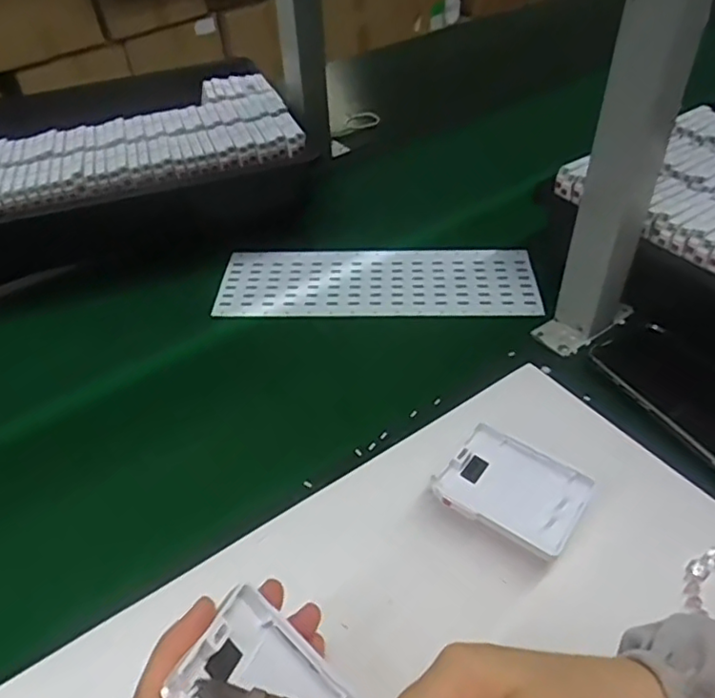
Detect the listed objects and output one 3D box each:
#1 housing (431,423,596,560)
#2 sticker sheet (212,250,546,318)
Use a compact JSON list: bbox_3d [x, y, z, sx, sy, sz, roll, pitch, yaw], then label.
[{"bbox_3d":[0.103,0.091,0.407,0.086,0.008,0.070,24,48,26],"label":"housing"},{"bbox_3d":[0.020,-0.070,0.643,0.320,0.009,0.109,1,43,5],"label":"sticker sheet"}]

